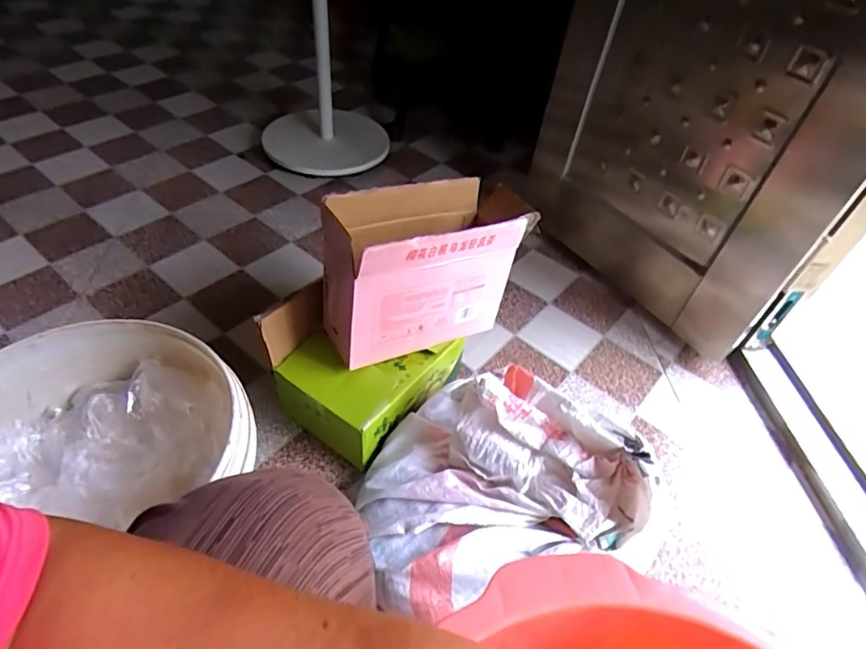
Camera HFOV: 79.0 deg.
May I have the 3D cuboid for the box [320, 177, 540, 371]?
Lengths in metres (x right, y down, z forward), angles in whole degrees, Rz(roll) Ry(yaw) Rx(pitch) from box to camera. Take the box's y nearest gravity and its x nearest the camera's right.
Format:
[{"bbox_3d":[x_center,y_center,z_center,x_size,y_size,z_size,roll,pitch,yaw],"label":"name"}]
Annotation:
[{"bbox_3d":[-0.013,-0.099,0.862,0.342,0.226,0.148,-20,53,-24],"label":"box"}]

